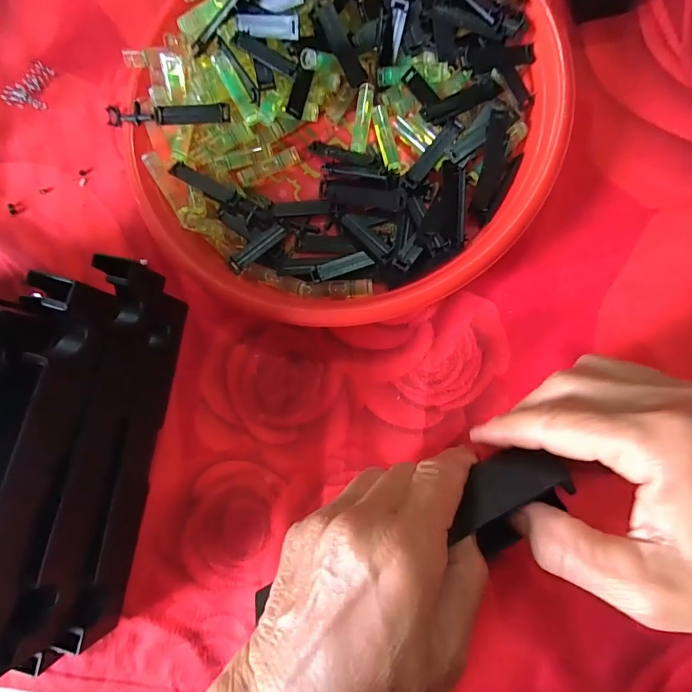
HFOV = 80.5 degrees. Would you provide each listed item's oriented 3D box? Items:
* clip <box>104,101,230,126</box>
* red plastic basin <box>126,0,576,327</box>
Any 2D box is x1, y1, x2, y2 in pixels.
[{"bbox_3d":[-0.107,-0.140,0.245,0.075,0.006,0.013,0,84,7],"label":"clip"},{"bbox_3d":[-0.003,-0.128,0.236,0.242,0.047,0.218,-14,83,6],"label":"red plastic basin"}]

